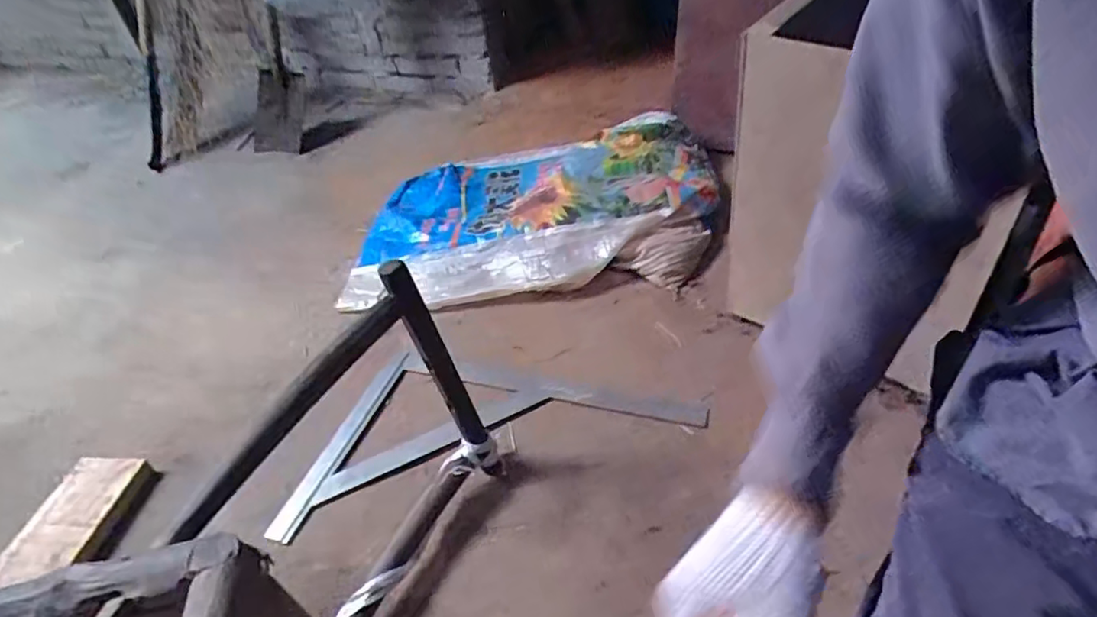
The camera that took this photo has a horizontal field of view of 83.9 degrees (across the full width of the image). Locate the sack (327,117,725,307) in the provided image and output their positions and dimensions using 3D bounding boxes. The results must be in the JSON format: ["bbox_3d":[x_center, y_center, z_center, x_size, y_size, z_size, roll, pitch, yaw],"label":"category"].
[{"bbox_3d":[-0.035,-0.238,1.372,0.778,0.142,0.486,-3,40,4],"label":"sack"}]

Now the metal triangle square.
[{"bbox_3d":[-0.112,0.170,1.052,0.674,0.032,0.286,-13,40,-8],"label":"metal triangle square"}]

